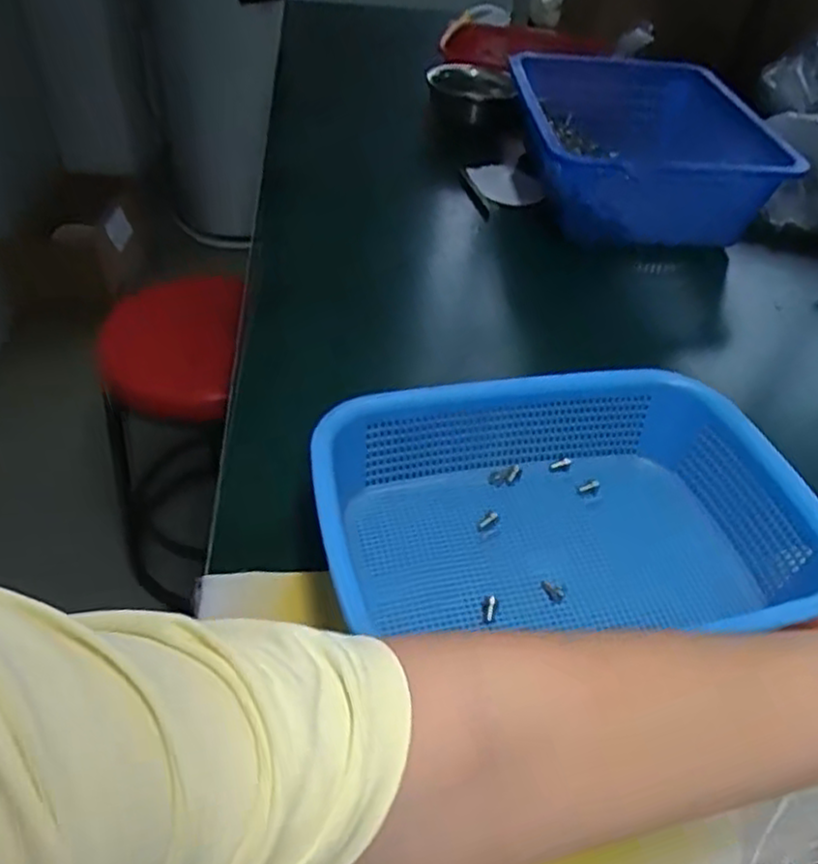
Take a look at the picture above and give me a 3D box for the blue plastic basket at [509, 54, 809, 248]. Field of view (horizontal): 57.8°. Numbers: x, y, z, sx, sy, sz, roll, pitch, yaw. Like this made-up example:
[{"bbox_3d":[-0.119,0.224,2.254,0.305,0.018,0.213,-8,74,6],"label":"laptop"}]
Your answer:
[{"bbox_3d":[0.253,-0.315,0.855,0.262,0.127,0.288,2,43,-3],"label":"blue plastic basket"}]

